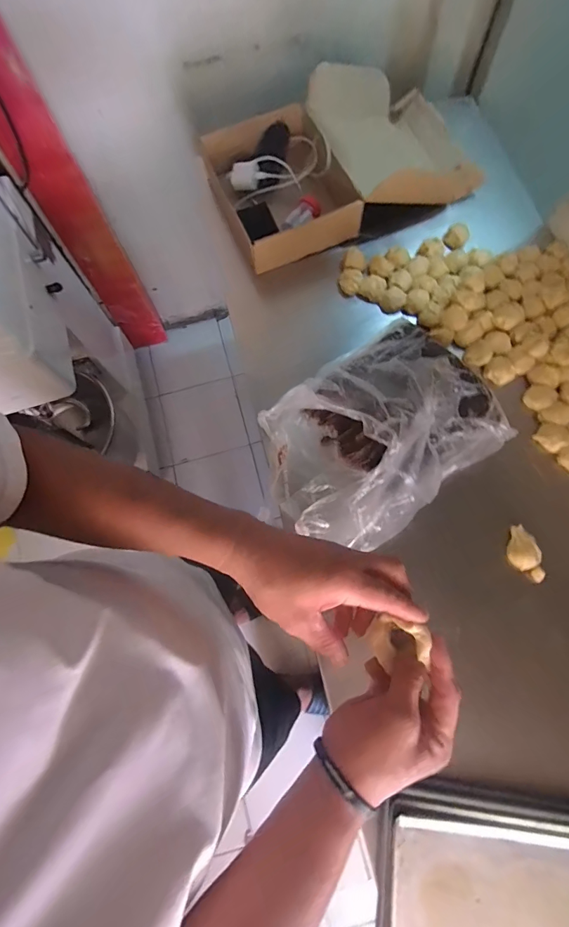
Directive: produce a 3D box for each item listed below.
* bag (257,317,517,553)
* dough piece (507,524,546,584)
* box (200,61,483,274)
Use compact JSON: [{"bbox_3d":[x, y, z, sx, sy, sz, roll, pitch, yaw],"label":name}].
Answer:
[{"bbox_3d":[0.127,-0.049,0.546,0.324,0.112,0.246,-36,76,-8],"label":"bag"},{"bbox_3d":[0.335,0.128,0.552,0.040,0.021,0.077,-14,74,-2],"label":"dough piece"},{"bbox_3d":[0.107,-0.559,0.721,0.443,0.108,0.311,-20,74,-4],"label":"box"}]

